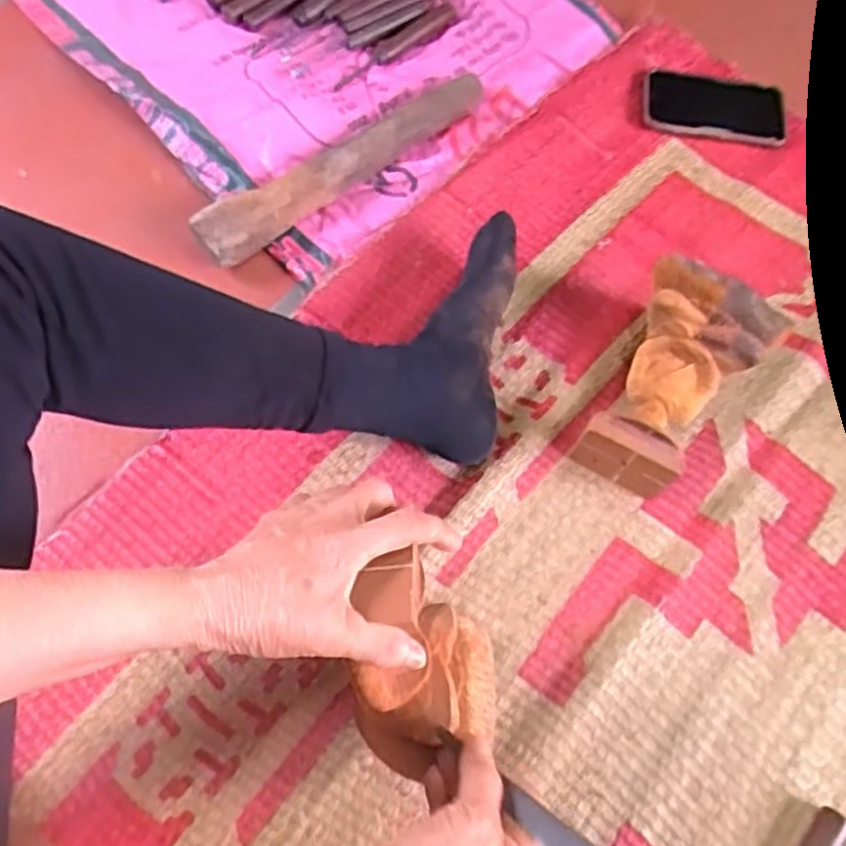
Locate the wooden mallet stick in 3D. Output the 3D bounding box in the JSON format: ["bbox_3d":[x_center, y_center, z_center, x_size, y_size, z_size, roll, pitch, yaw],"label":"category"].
[{"bbox_3d":[-0.073,-0.258,0.728,0.328,0.032,0.049,-38,73,-15],"label":"wooden mallet stick"}]

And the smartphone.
[{"bbox_3d":[0.297,-0.326,0.771,0.144,0.012,0.075,9,73,-4],"label":"smartphone"}]

